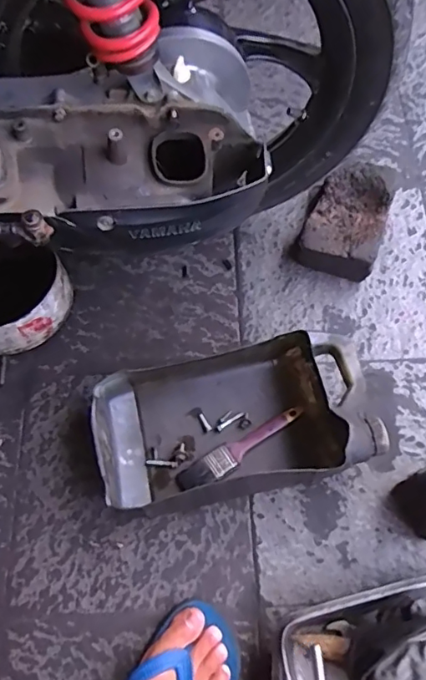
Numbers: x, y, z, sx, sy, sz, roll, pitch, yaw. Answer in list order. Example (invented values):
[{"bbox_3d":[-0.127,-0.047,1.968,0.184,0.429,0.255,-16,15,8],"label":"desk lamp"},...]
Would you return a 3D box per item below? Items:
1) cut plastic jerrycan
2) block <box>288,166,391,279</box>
[{"bbox_3d":[0.029,0.100,0.657,0.331,0.089,0.179,-13,67,-3],"label":"cut plastic jerrycan"},{"bbox_3d":[0.195,-0.179,0.785,0.119,0.059,0.169,16,69,9],"label":"block"}]

